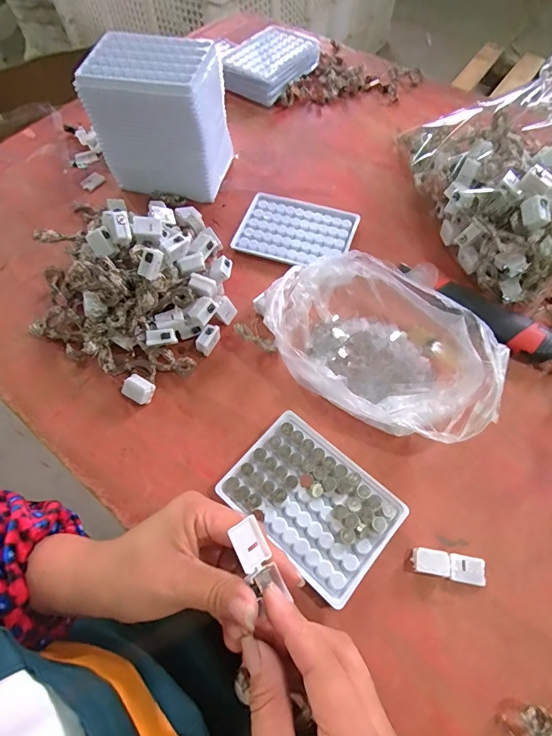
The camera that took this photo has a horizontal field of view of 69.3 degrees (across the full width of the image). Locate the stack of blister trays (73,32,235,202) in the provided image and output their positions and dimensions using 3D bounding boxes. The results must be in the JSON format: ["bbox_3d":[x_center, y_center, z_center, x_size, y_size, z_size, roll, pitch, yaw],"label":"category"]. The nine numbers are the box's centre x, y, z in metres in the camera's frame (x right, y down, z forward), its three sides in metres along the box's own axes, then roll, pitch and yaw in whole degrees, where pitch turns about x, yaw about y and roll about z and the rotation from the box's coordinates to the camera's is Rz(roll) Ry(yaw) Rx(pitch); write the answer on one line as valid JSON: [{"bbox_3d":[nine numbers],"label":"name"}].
[{"bbox_3d":[-0.133,-0.284,0.464,0.138,0.133,0.096,7,63,4],"label":"stack of blister trays"}]

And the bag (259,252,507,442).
[{"bbox_3d":[0.092,-0.020,0.368,0.215,0.059,0.136,35,68,17],"label":"bag"}]

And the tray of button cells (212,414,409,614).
[{"bbox_3d":[0.029,0.107,0.326,0.128,0.018,0.093,39,71,18],"label":"tray of button cells"}]

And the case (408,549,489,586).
[{"bbox_3d":[0.134,0.154,0.309,0.055,0.013,0.019,7,65,6],"label":"case"}]

